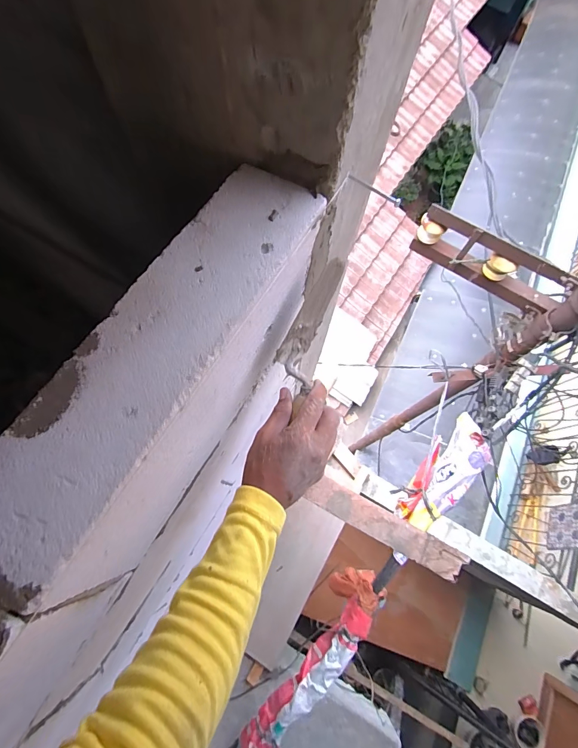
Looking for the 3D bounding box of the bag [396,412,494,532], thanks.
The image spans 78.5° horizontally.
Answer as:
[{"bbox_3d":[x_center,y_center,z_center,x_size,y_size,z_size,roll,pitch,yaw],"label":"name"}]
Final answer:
[{"bbox_3d":[0.669,0.427,1.528,0.168,0.240,0.490,36,94,9],"label":"bag"}]

